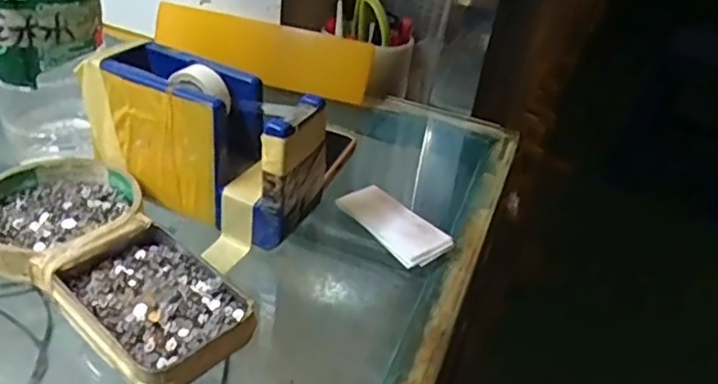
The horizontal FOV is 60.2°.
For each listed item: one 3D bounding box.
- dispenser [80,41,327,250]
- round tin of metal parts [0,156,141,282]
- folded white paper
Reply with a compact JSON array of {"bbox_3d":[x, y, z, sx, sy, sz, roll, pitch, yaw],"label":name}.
[{"bbox_3d":[-0.102,-0.036,0.356,0.100,0.074,0.049,21,37,20],"label":"dispenser"},{"bbox_3d":[-0.162,0.010,0.333,0.080,0.015,0.082,5,35,-3],"label":"round tin of metal parts"},{"bbox_3d":[0.021,0.020,0.373,0.037,0.012,0.069,-24,46,-37],"label":"folded white paper"}]

